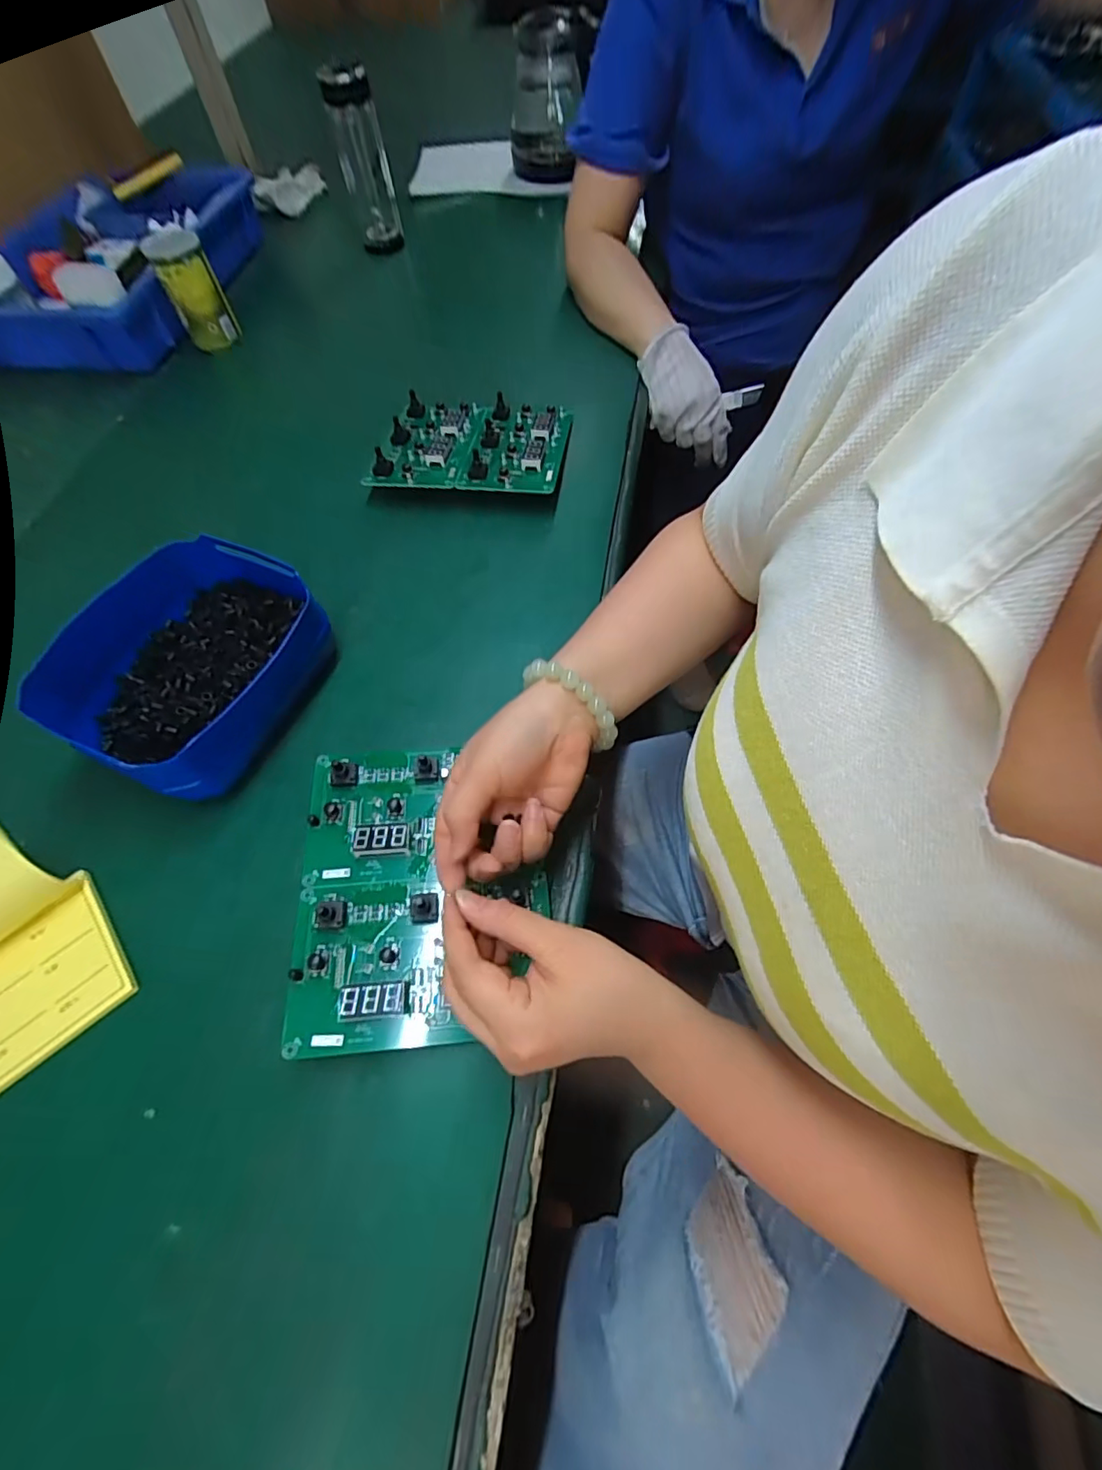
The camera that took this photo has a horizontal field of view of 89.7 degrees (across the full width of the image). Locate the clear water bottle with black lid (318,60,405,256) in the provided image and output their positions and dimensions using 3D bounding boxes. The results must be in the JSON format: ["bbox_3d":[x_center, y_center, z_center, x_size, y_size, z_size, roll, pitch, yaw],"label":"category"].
[{"bbox_3d":[-0.275,-0.842,0.820,0.071,0.204,0.076,-14,63,-3],"label":"clear water bottle with black lid"}]

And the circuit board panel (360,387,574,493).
[{"bbox_3d":[-0.082,-0.322,0.607,0.193,0.034,0.155,5,64,6],"label":"circuit board panel"}]

